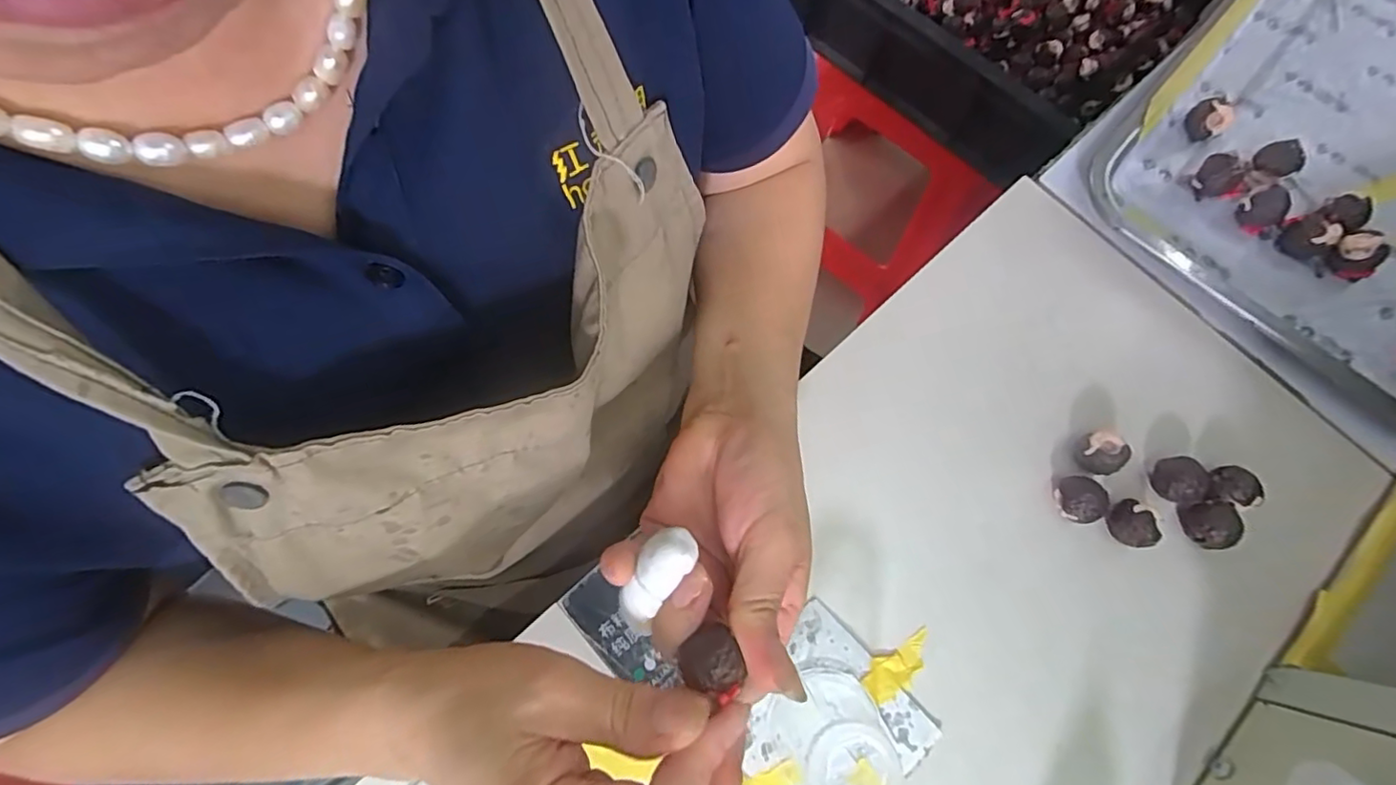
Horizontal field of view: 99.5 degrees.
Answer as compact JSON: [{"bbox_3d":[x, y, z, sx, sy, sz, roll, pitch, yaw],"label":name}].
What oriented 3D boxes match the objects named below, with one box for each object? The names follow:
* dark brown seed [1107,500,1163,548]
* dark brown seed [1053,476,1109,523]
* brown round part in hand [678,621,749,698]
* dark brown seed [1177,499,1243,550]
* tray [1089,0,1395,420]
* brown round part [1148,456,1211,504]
[{"bbox_3d":[0.237,0.072,0.324,0.016,0.024,0.024,5,75,0],"label":"dark brown seed"},{"bbox_3d":[0.211,0.059,0.327,0.023,0.025,0.022,-28,77,-9],"label":"dark brown seed"},{"bbox_3d":[0.003,0.094,0.206,0.019,0.010,0.019,-19,76,-7],"label":"brown round part in hand"},{"bbox_3d":[0.282,0.073,0.327,0.024,0.023,0.025,1,75,-2],"label":"dark brown seed"},{"bbox_3d":[0.453,-0.175,0.390,0.264,0.027,0.368,38,77,8],"label":"tray"},{"bbox_3d":[0.271,0.049,0.331,0.022,0.024,0.024,3,75,-1],"label":"brown round part"}]

